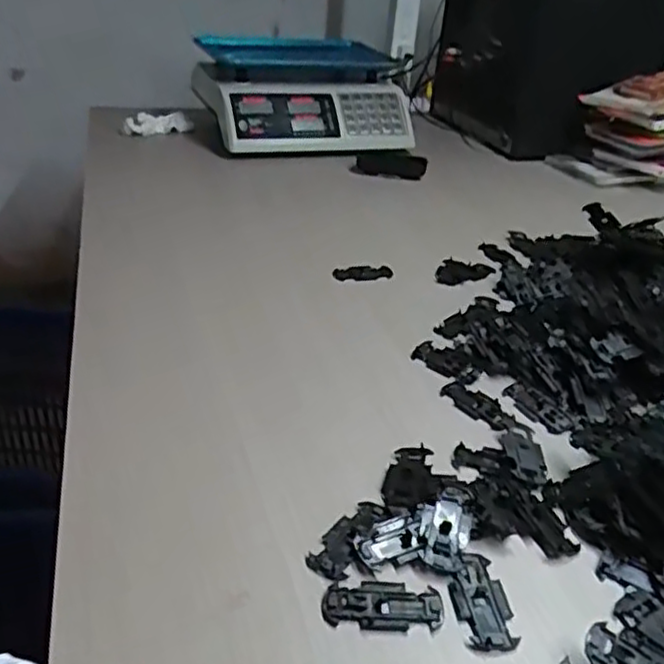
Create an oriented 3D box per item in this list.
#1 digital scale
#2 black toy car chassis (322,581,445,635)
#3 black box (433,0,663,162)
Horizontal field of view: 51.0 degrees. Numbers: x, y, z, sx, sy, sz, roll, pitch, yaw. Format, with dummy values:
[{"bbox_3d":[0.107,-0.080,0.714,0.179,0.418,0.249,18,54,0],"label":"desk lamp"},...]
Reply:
[{"bbox_3d":[-0.053,-0.423,1.244,0.334,0.154,0.327,-9,32,-21],"label":"digital scale"},{"bbox_3d":[0.029,0.152,0.388,0.066,0.004,0.031,2,30,-3],"label":"black toy car chassis"},{"bbox_3d":[0.394,-0.514,1.292,0.272,0.305,0.327,-8,32,-21],"label":"black box"}]

